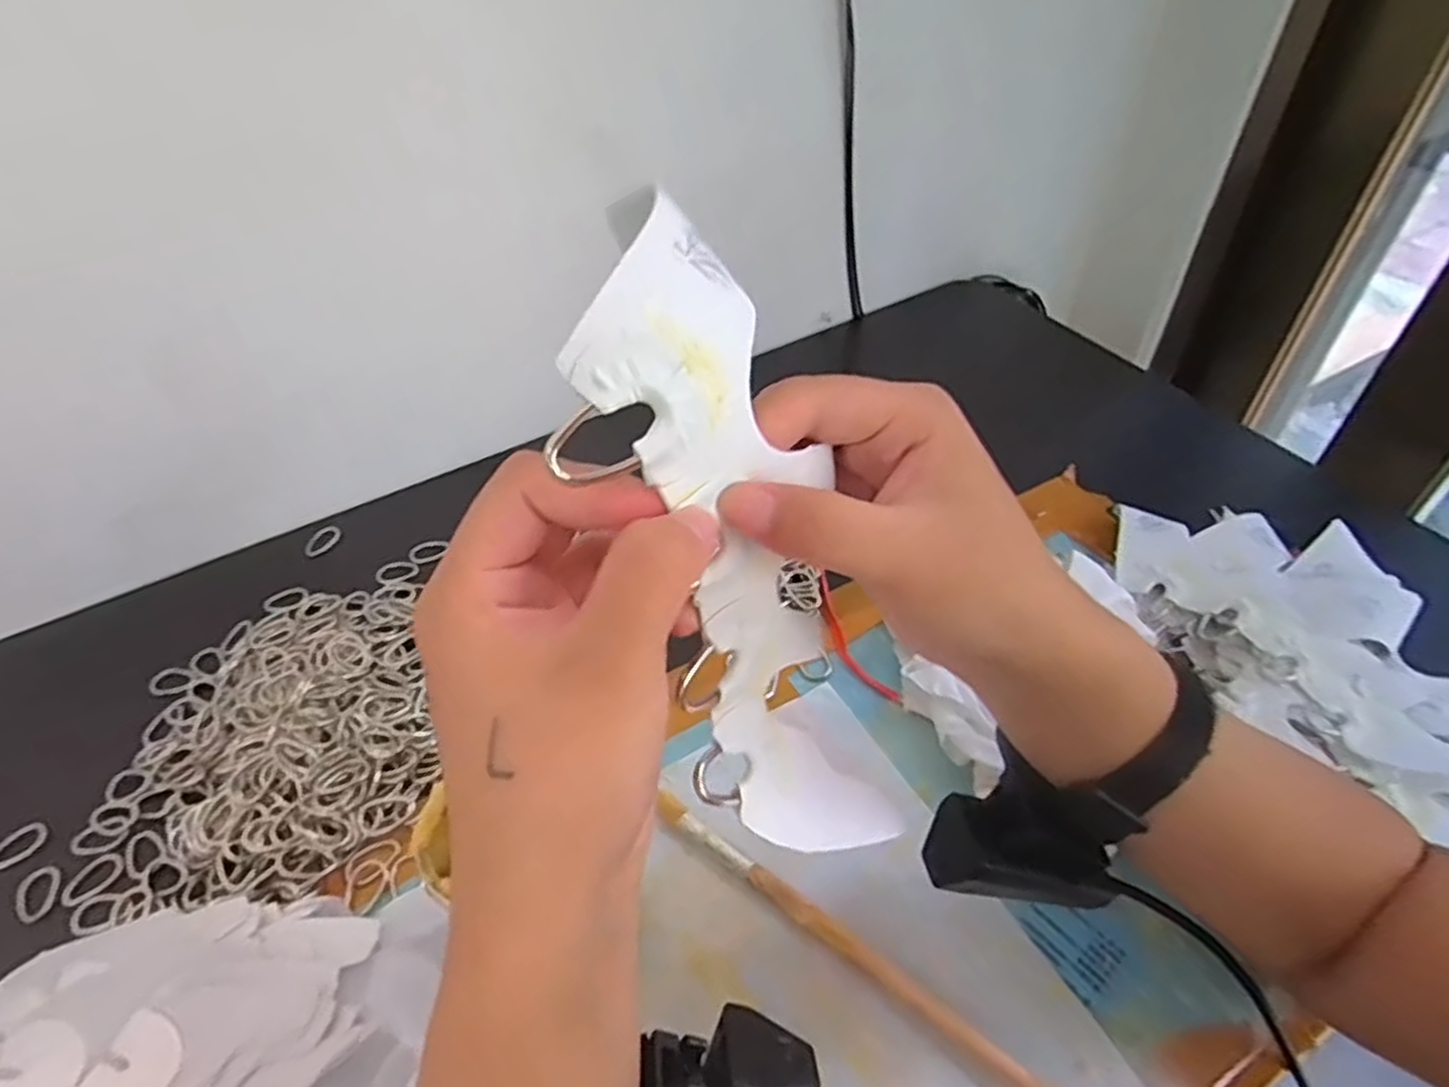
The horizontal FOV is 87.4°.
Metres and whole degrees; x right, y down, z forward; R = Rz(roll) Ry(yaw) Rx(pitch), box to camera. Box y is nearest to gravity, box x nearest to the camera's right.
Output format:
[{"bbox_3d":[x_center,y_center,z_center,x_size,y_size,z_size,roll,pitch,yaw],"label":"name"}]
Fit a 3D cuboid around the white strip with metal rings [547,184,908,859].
[{"bbox_3d":[0.005,0.013,0.215,0.062,0.195,0.026,-26,25,-20],"label":"white strip with metal rings"}]

